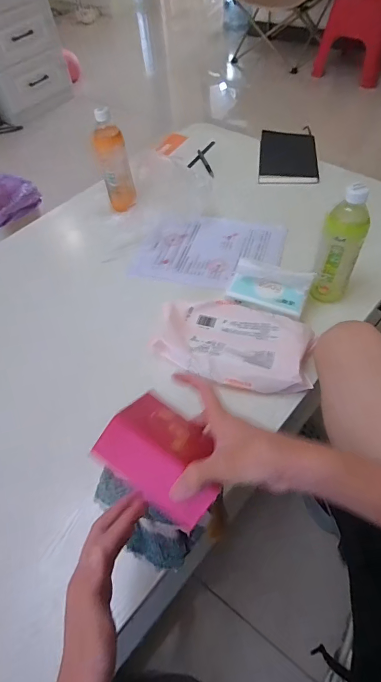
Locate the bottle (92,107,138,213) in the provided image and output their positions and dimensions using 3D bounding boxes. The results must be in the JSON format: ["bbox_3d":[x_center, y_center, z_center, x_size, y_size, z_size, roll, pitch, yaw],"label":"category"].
[{"bbox_3d":[-0.162,-0.379,0.781,0.061,0.185,0.069,-15,55,-5],"label":"bottle"}]

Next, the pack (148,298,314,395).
[{"bbox_3d":[0.069,-0.004,0.601,0.248,0.040,0.145,15,58,15],"label":"pack"}]

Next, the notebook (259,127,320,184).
[{"bbox_3d":[0.254,-0.484,0.955,0.143,0.016,0.238,4,56,8],"label":"notebook"}]

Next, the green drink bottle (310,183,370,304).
[{"bbox_3d":[0.243,-0.150,0.595,0.062,0.211,0.059,19,59,17],"label":"green drink bottle"}]

